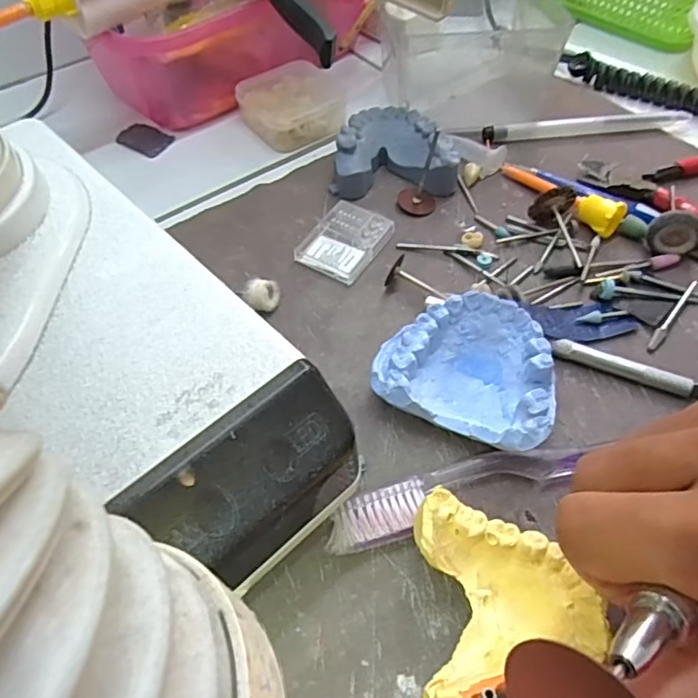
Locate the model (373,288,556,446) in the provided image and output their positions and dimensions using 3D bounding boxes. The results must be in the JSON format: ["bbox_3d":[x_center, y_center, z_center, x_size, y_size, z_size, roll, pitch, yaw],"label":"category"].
[{"bbox_3d":[0.049,0.009,0.234,0.067,0.029,0.056,22,58,16],"label":"model"}]

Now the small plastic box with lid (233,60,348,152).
[{"bbox_3d":[-0.033,-0.153,0.359,0.064,0.020,0.055,-24,58,-15],"label":"small plastic box with lid"}]

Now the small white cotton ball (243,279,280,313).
[{"bbox_3d":[-0.040,-0.024,0.269,0.015,0.013,0.014,0,55,1],"label":"small white cotton ball"}]

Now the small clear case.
[{"bbox_3d":[-0.001,-0.055,0.295,0.035,0.006,0.047,27,59,18],"label":"small clear case"}]

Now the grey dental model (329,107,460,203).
[{"bbox_3d":[0.027,-0.110,0.323,0.066,0.023,0.053,3,55,3],"label":"grey dental model"}]

